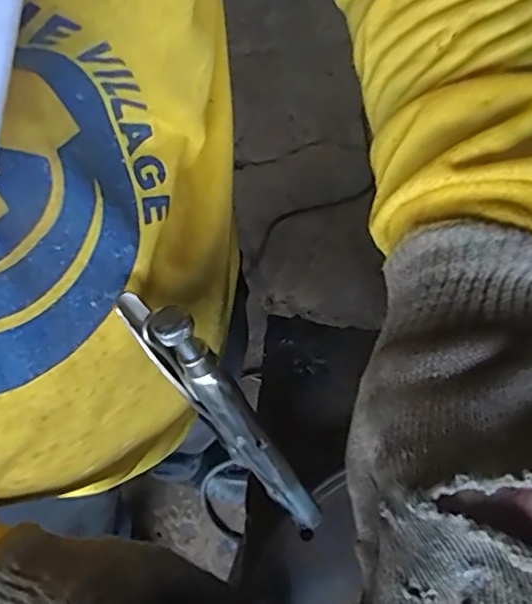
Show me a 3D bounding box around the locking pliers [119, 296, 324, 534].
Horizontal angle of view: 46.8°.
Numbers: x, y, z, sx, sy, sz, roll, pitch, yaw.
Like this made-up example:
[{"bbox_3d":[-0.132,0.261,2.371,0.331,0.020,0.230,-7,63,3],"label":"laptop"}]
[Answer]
[{"bbox_3d":[-0.013,0.052,0.258,0.014,0.158,0.052,-43,38,-17],"label":"locking pliers"}]

